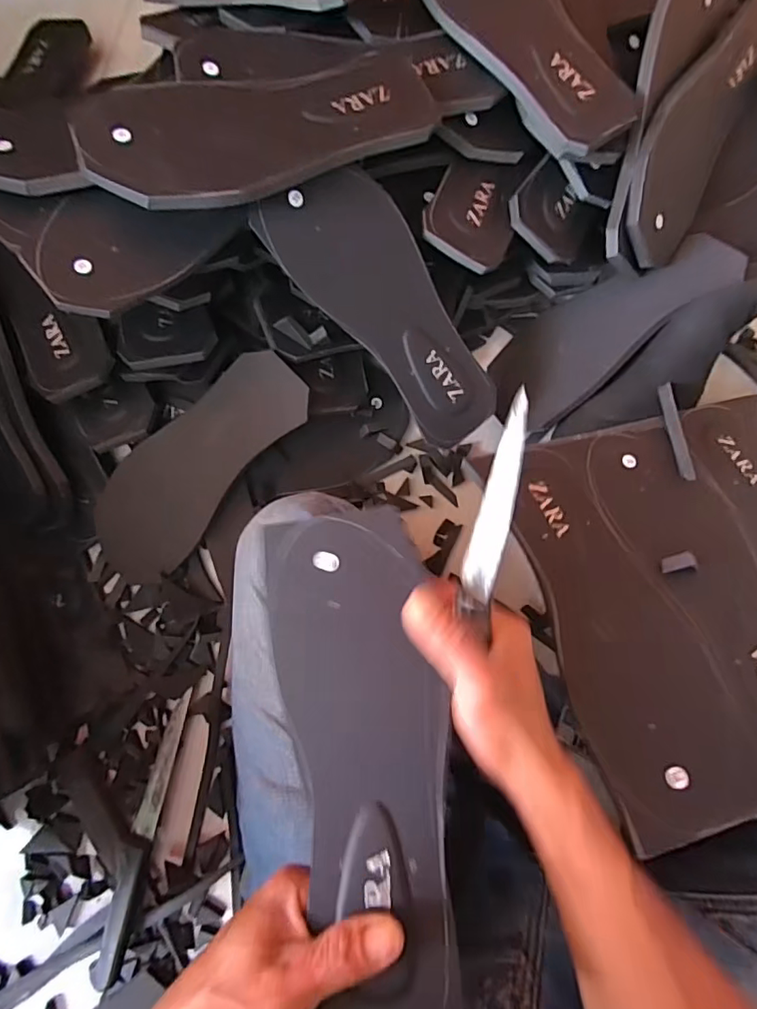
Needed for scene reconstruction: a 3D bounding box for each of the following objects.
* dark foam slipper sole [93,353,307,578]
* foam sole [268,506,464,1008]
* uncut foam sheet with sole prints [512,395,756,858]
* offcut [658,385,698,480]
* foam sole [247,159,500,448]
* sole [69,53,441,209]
[{"bbox_3d":[-0.173,-0.034,0.471,0.099,0.010,0.257,44,105,1],"label":"dark foam slipper sole"},{"bbox_3d":[-0.005,0.130,0.280,0.088,0.013,0.256,-11,72,2],"label":"foam sole"},{"bbox_3d":[0.269,0.039,0.369,0.354,0.011,0.255,-13,61,-13],"label":"uncut foam sheet with sole prints"},{"bbox_3d":[0.242,-0.061,0.416,0.013,0.006,0.089,-3,69,3],"label":"offcut"},{"bbox_3d":[0.014,-0.159,0.419,0.097,0.011,0.233,-40,104,-1],"label":"foam sole"},{"bbox_3d":[-0.077,-0.275,0.373,0.259,0.013,0.104,-21,83,-14],"label":"sole"}]

